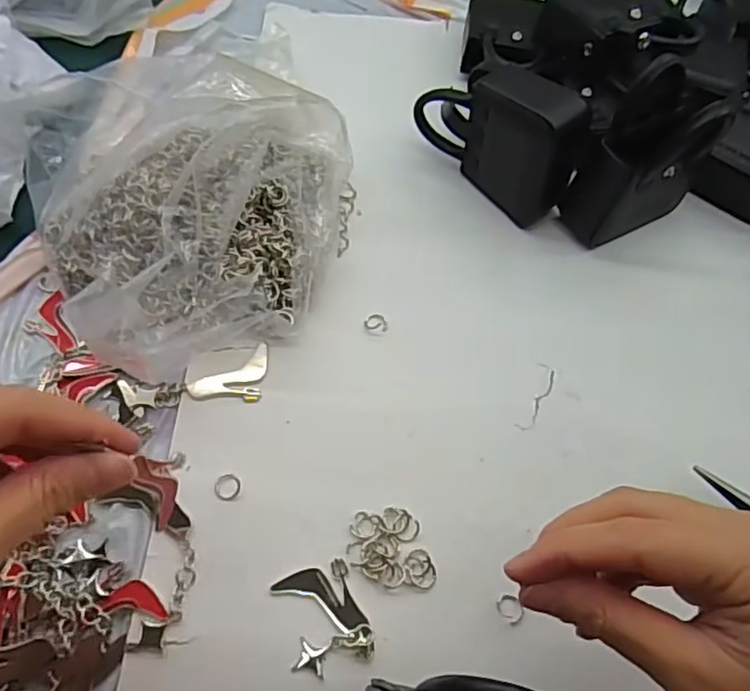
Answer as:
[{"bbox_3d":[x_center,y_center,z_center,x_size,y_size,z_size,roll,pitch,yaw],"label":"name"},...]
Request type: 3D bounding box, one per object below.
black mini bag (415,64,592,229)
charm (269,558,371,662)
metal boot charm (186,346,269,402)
[{"bbox_3d":[0.076,-0.133,0.369,0.039,0.089,0.098,-39,71,-21],"label":"black mini bag"},{"bbox_3d":[-0.017,0.112,0.277,0.050,0.004,0.027,30,65,12],"label":"charm"},{"bbox_3d":[-0.072,0.019,0.325,0.046,0.004,0.026,-30,68,-18],"label":"metal boot charm"}]

